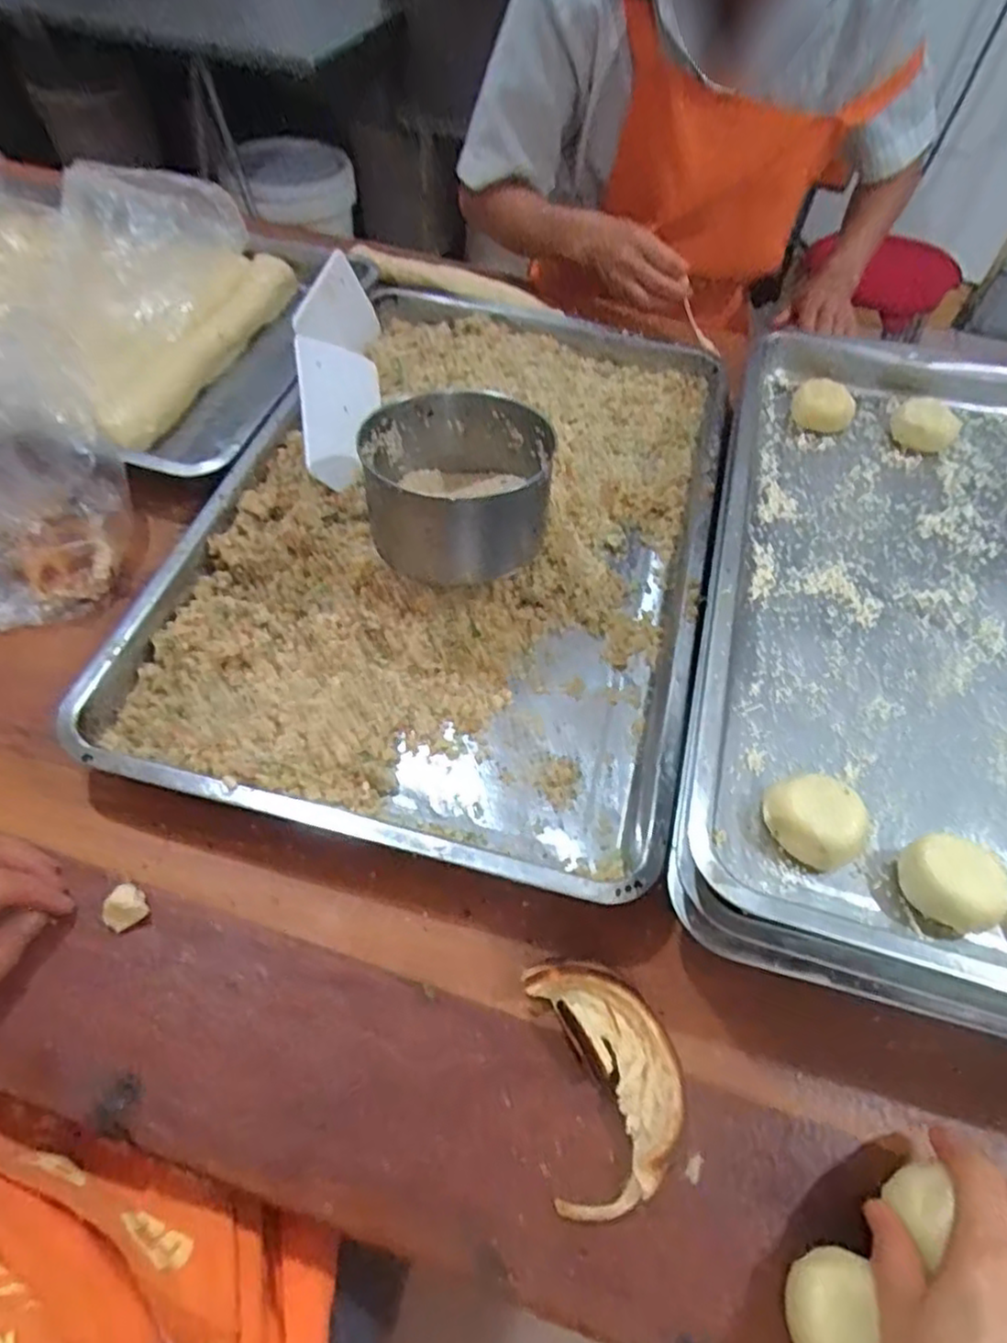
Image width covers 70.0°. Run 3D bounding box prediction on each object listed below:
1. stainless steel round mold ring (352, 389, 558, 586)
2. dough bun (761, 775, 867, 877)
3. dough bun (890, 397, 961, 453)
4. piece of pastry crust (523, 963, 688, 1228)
[{"bbox_3d":[-0.033,-0.143,0.532,0.132,0.080,0.133,2,55,-3],"label":"stainless steel round mold ring"},{"bbox_3d":[0.178,0.085,0.408,0.049,0.025,0.049,-15,58,-14],"label":"dough bun"},{"bbox_3d":[0.387,-0.226,0.657,0.054,0.028,0.054,26,58,14],"label":"dough bun"},{"bbox_3d":[0.058,0.219,0.391,0.075,0.016,0.117,-7,56,-8],"label":"piece of pastry crust"}]

